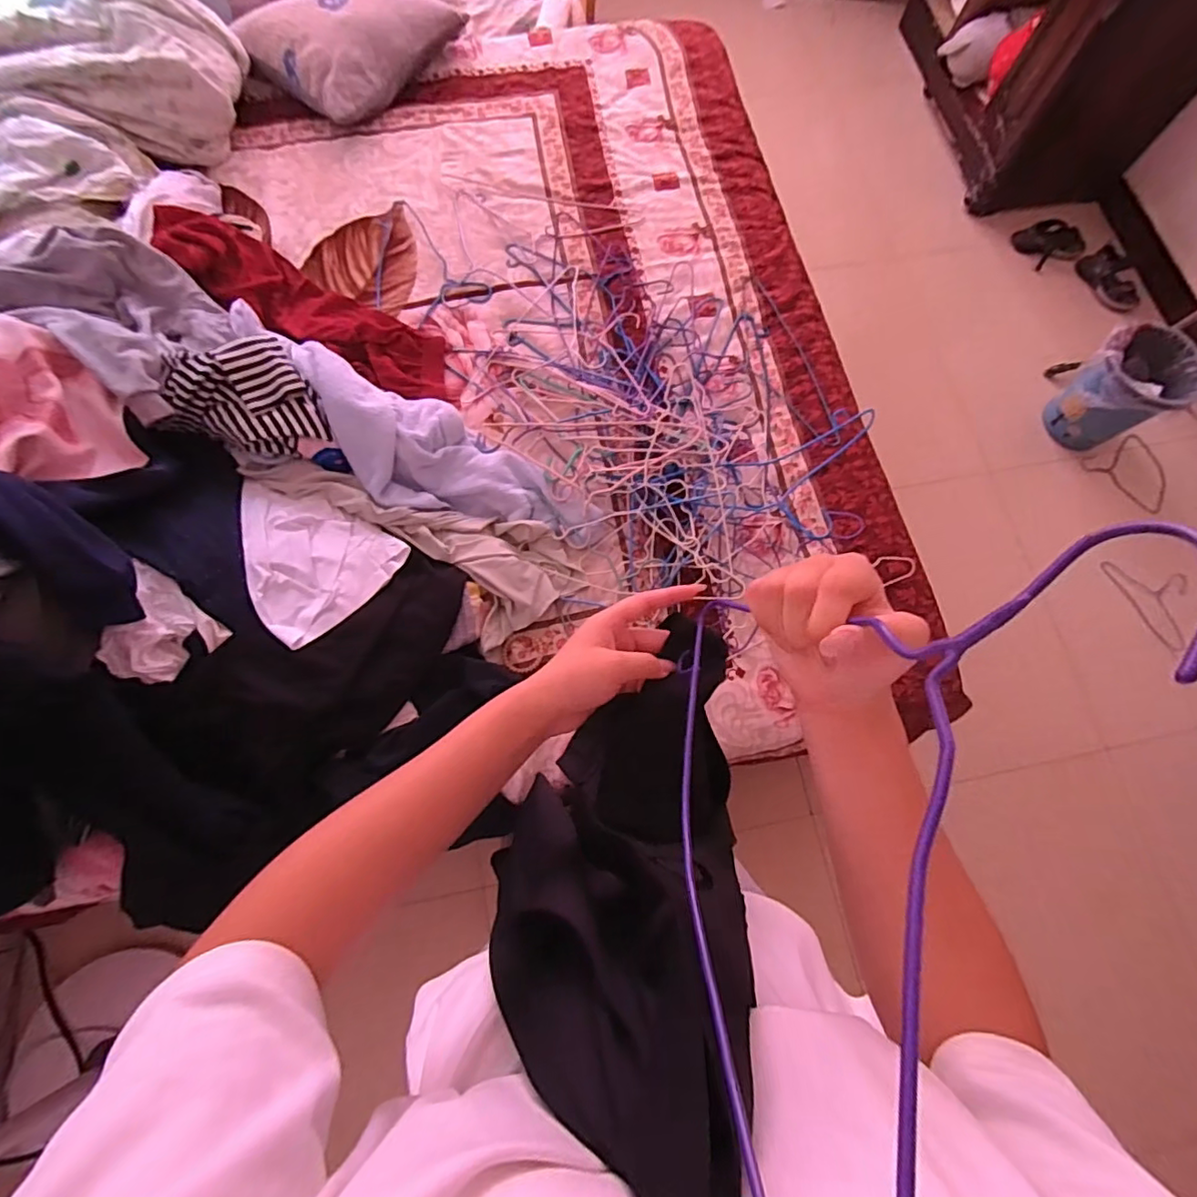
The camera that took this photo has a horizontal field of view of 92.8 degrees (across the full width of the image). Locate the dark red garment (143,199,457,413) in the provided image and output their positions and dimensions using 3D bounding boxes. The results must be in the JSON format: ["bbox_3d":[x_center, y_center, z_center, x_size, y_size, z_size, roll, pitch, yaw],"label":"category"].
[{"bbox_3d":[-0.538,-0.547,1.086,0.602,0.099,0.170,29,76,-6],"label":"dark red garment"}]

